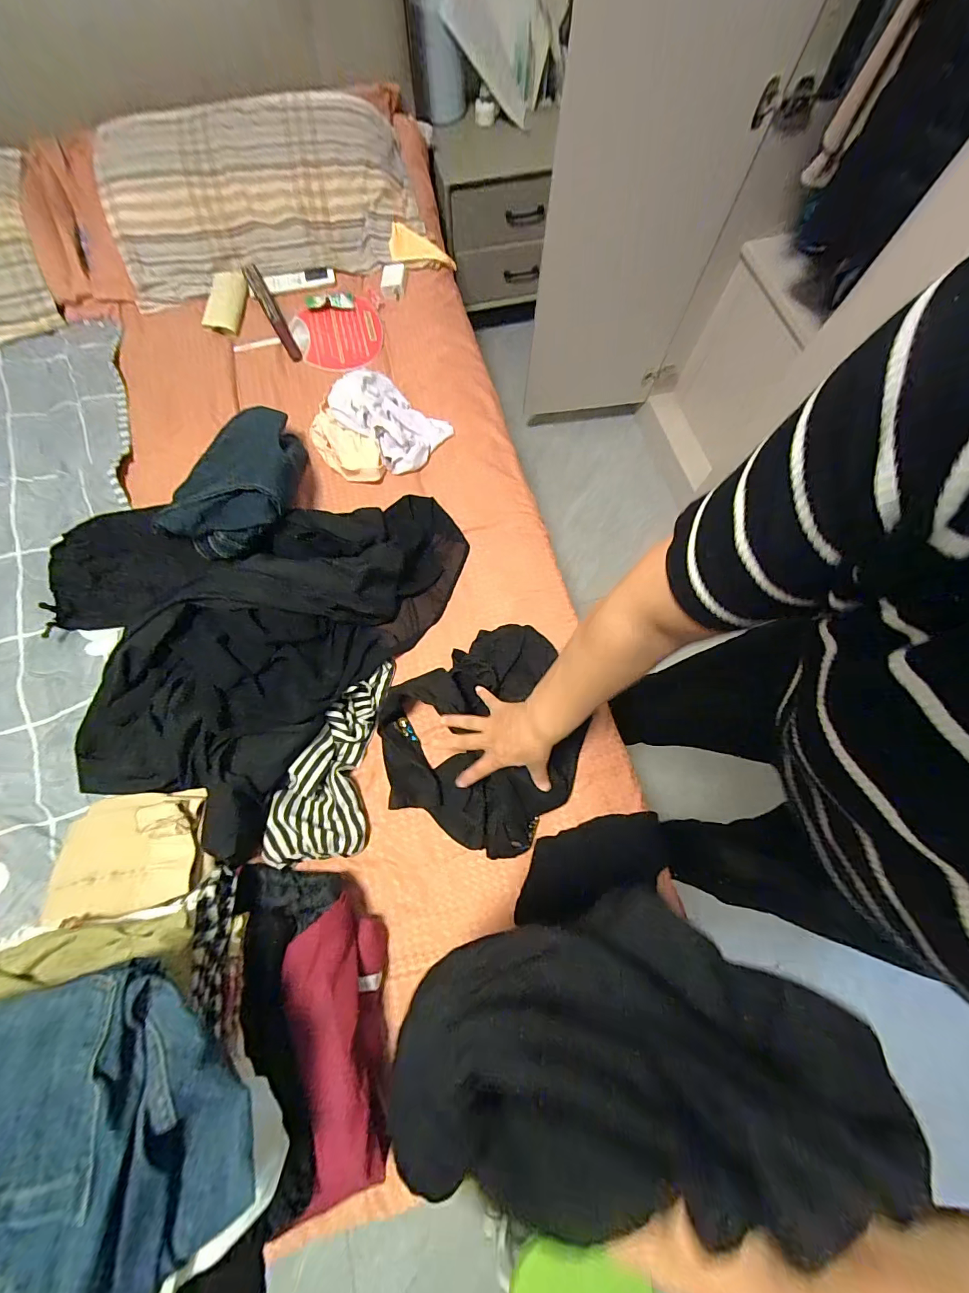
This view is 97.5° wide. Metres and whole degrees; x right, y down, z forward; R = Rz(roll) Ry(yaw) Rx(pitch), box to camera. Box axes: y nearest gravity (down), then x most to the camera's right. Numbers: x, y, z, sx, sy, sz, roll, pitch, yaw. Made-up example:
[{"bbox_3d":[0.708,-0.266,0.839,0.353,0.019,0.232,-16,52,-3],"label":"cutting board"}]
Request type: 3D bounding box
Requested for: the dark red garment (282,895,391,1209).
[{"bbox_3d":[-0.166,0.473,0.532,0.095,0.117,0.278,-16,72,-5],"label":"dark red garment"}]

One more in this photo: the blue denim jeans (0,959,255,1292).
[{"bbox_3d":[-0.364,0.410,0.323,0.325,0.073,0.245,-14,75,-5],"label":"blue denim jeans"}]

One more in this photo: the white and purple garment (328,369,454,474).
[{"bbox_3d":[-0.193,-0.451,0.835,0.236,0.056,0.162,38,76,12],"label":"white and purple garment"}]

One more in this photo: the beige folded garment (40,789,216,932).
[{"bbox_3d":[-0.467,0.266,0.557,0.205,0.045,0.136,-5,74,-2],"label":"beige folded garment"}]

